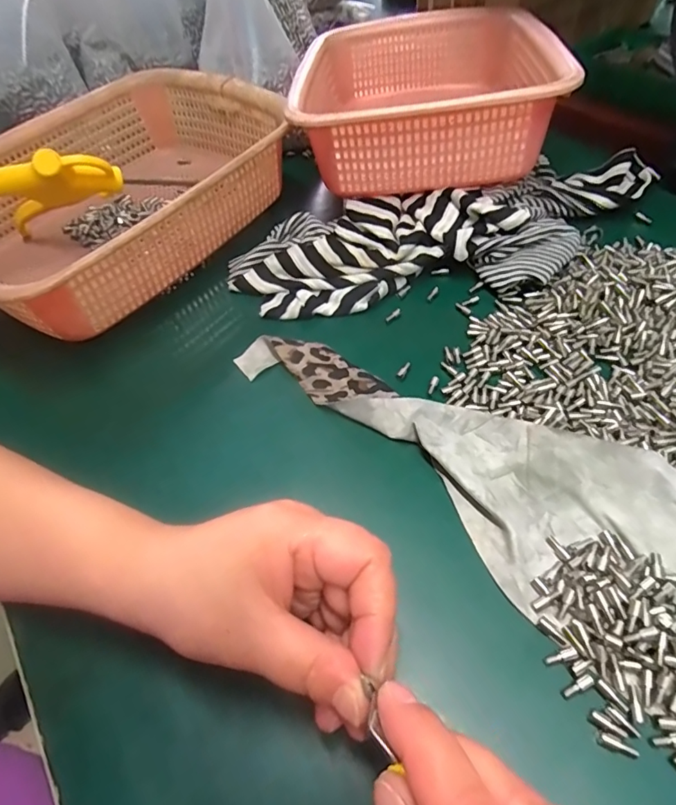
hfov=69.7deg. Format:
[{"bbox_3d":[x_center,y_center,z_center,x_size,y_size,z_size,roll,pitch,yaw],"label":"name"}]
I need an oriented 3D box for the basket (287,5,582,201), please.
[{"bbox_3d":[0.074,-0.289,0.448,0.213,0.081,0.279,3,54,8],"label":"basket"}]

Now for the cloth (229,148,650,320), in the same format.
[{"bbox_3d":[0.091,-0.132,0.372,0.344,0.030,0.115,-12,53,-3],"label":"cloth"}]

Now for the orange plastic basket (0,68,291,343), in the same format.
[{"bbox_3d":[-0.191,-0.173,0.412,0.225,0.079,0.283,30,62,25],"label":"orange plastic basket"}]

